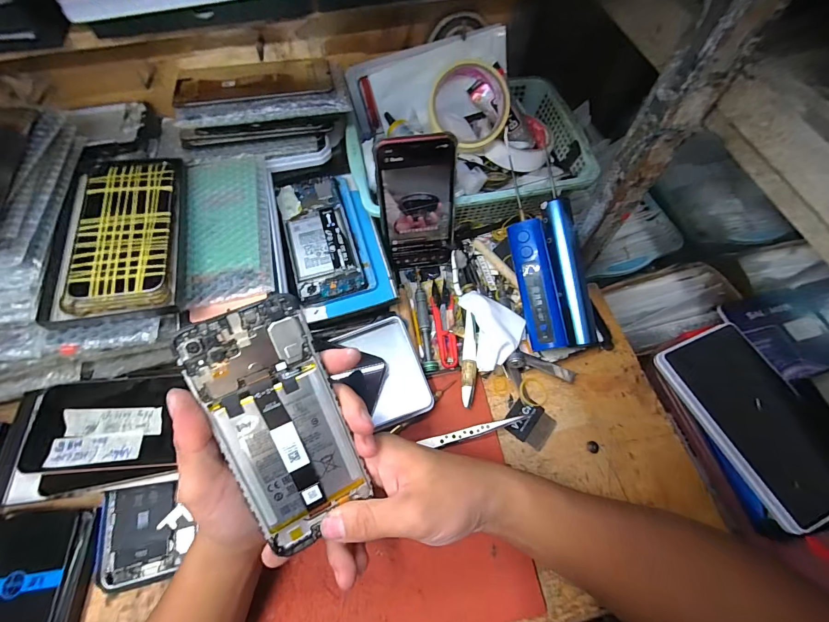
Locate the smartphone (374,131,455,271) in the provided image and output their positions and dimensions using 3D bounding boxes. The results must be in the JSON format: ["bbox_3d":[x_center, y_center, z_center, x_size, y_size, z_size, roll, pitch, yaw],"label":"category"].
[{"bbox_3d":[0.004,-0.103,0.373,0.073,0.149,0.004,-7,47,-3],"label":"smartphone"}]

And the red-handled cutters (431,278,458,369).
[{"bbox_3d":[0.033,0.013,0.395,0.023,0.008,0.098,-6,65,-2],"label":"red-handled cutters"}]

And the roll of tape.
[{"bbox_3d":[0.061,-0.241,0.424,0.089,0.084,0.038,-3,28,-3],"label":"roll of tape"}]

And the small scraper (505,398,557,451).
[{"bbox_3d":[0.113,0.109,0.354,0.042,0.004,0.038,35,70,16],"label":"small scraper"}]

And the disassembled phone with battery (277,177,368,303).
[{"bbox_3d":[-0.104,-0.083,0.401,0.070,0.015,0.152,-16,65,-7],"label":"disassembled phone with battery"}]

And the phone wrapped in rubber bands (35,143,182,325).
[{"bbox_3d":[-0.271,-0.083,0.343,0.096,0.023,0.197,-6,67,-13],"label":"phone wrapped in rubber bands"}]

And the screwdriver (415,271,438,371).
[{"bbox_3d":[0.011,0.008,0.396,0.014,0.011,0.121,-5,65,-2],"label":"screwdriver"}]

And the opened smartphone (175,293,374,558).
[{"bbox_3d":[-0.083,0.073,0.231,0.071,0.006,0.157,-22,102,-19],"label":"opened smartphone"}]

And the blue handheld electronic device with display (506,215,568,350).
[{"bbox_3d":[0.123,-0.027,0.365,0.031,0.020,0.130,-10,84,-4],"label":"blue handheld electronic device with display"}]

